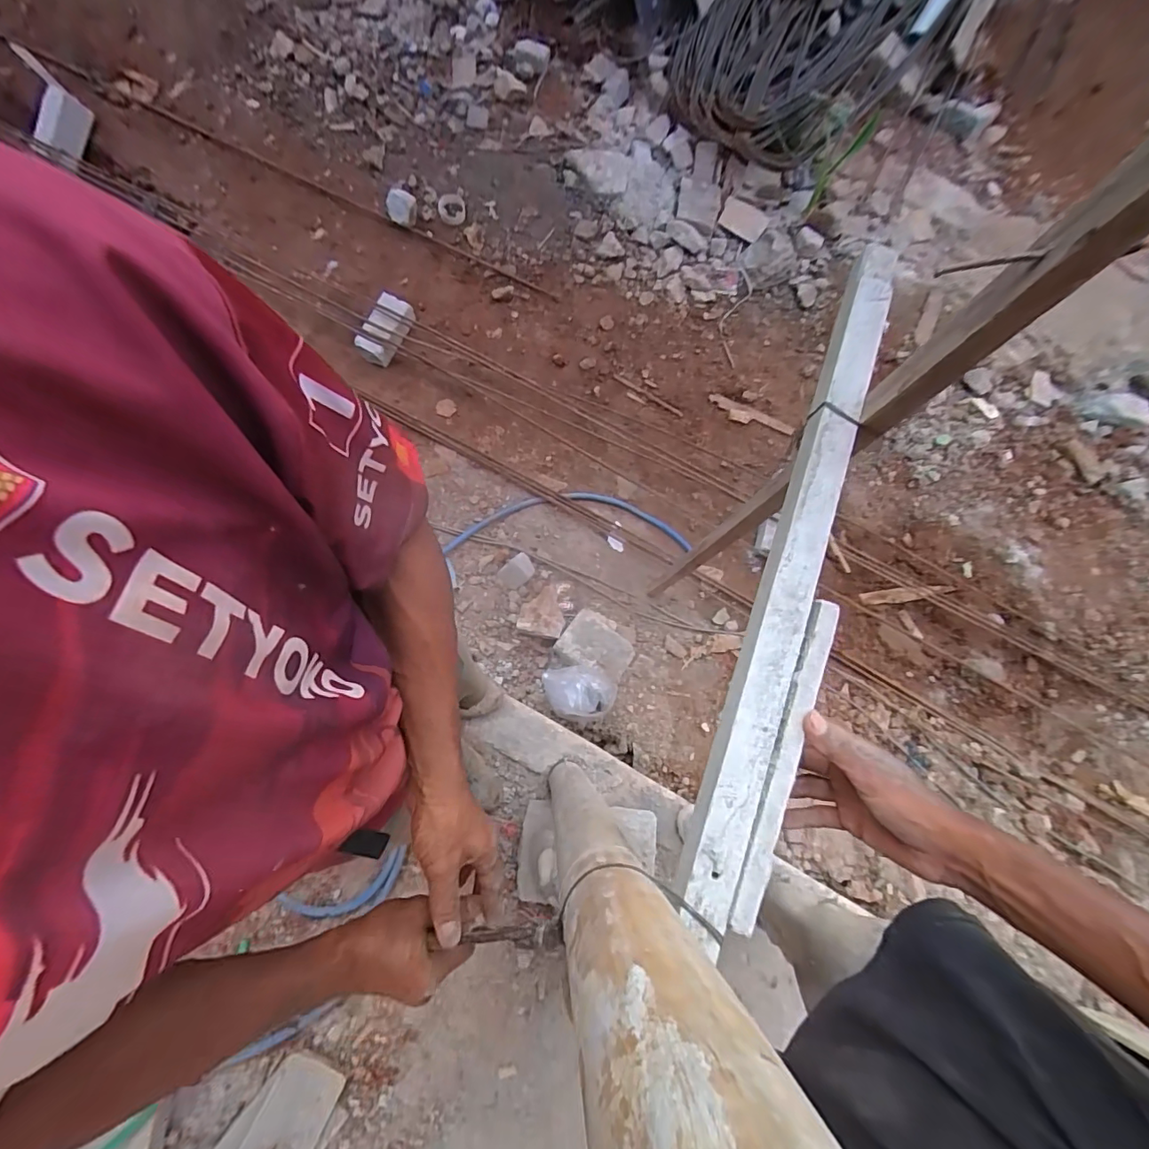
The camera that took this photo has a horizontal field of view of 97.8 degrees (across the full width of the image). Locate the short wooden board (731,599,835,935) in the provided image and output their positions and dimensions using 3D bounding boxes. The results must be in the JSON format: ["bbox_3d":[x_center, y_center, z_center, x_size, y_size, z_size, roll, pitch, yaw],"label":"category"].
[{"bbox_3d":[0.171,0.144,0.401,0.020,0.016,0.261,22,76,2],"label":"short wooden board"}]

